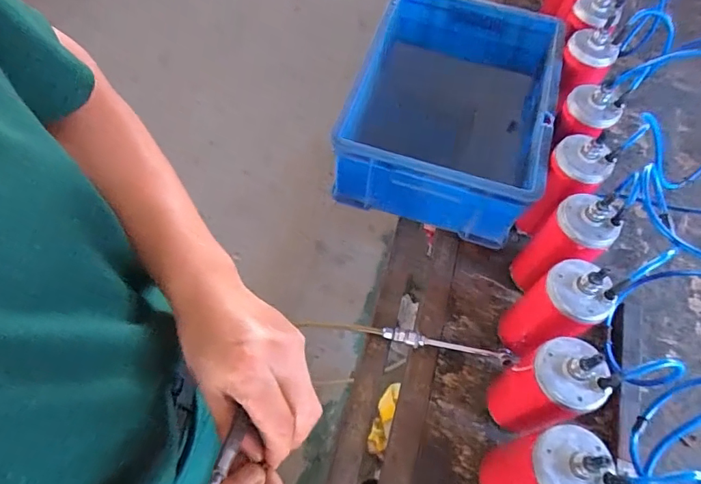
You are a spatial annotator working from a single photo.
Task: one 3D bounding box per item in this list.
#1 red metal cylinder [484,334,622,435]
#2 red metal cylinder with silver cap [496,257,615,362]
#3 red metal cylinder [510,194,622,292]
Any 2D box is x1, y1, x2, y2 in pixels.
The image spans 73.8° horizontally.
[{"bbox_3d":[0.216,0.171,0.538,0.072,0.194,0.073,2,60,-3],"label":"red metal cylinder"},{"bbox_3d":[0.249,0.092,0.584,0.071,0.194,0.076,2,60,-3],"label":"red metal cylinder with silver cap"},{"bbox_3d":[0.286,0.009,0.633,0.079,0.190,0.072,2,60,-3],"label":"red metal cylinder"}]

